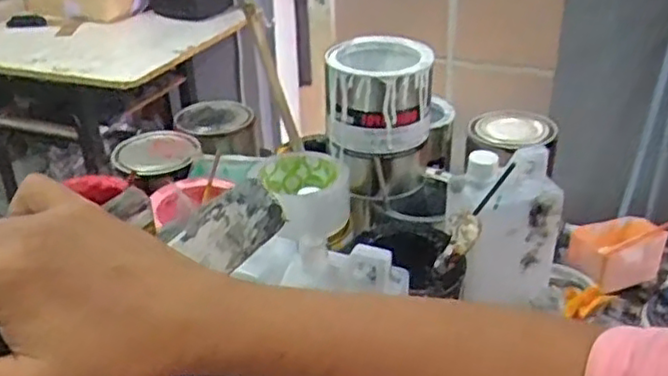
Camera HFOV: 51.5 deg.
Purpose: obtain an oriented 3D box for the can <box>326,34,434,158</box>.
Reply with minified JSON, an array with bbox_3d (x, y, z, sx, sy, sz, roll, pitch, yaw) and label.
[{"bbox_3d":[0.047,-0.100,0.729,0.103,0.100,0.130,0,30,3],"label":"can"}]

